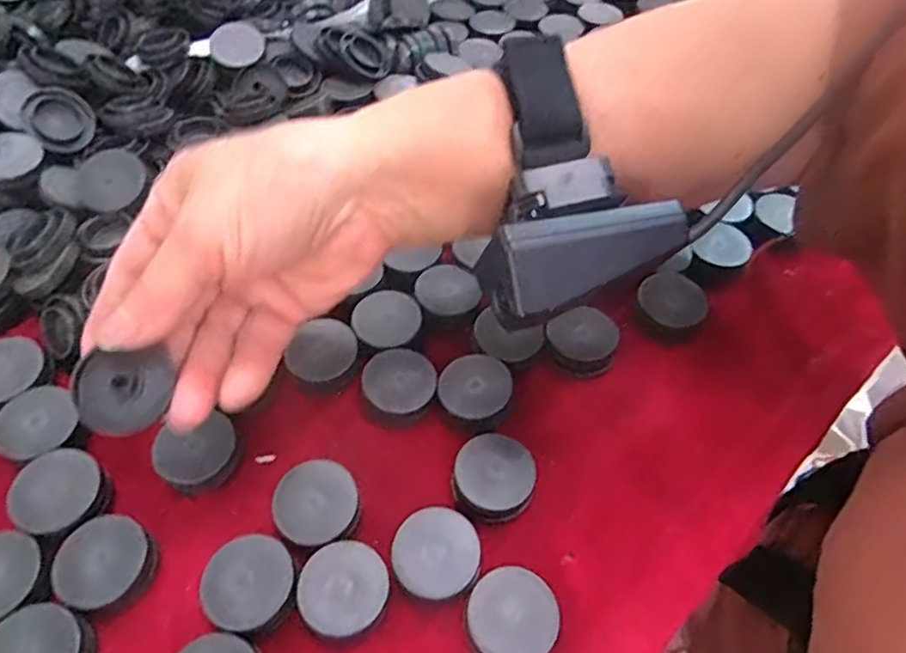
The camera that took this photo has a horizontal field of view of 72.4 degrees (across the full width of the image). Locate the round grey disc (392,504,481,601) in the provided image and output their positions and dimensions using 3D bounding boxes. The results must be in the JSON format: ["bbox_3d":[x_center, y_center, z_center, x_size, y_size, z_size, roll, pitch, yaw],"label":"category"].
[{"bbox_3d":[-0.006,0.087,0.235,0.032,0.013,0.032,2,55,-3],"label":"round grey disc"}]

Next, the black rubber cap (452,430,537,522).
[{"bbox_3d":[0.016,0.063,0.253,0.032,0.015,0.035,2,55,-3],"label":"black rubber cap"}]

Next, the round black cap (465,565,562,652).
[{"bbox_3d":[0.021,0.105,0.222,0.031,0.014,0.031,2,55,-3],"label":"round black cap"}]

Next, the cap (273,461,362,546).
[{"bbox_3d":[-0.053,0.071,0.244,0.031,0.012,0.032,2,55,-3],"label":"cap"}]

